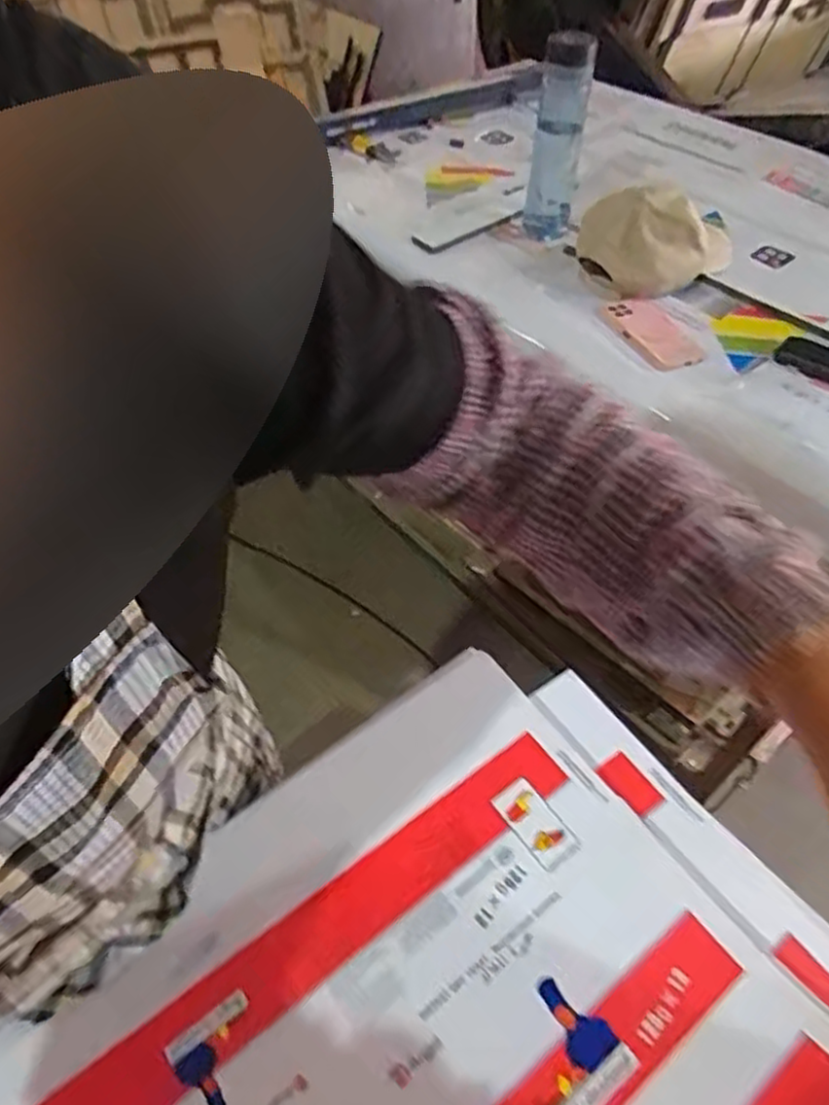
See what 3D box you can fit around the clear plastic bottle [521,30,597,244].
[{"bbox_3d":[0.232,-0.657,1.110,0.082,0.266,0.082,8,51,5],"label":"clear plastic bottle"}]

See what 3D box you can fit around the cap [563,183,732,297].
[{"bbox_3d":[0.360,-0.472,1.044,0.221,0.113,0.190,16,52,11],"label":"cap"}]

